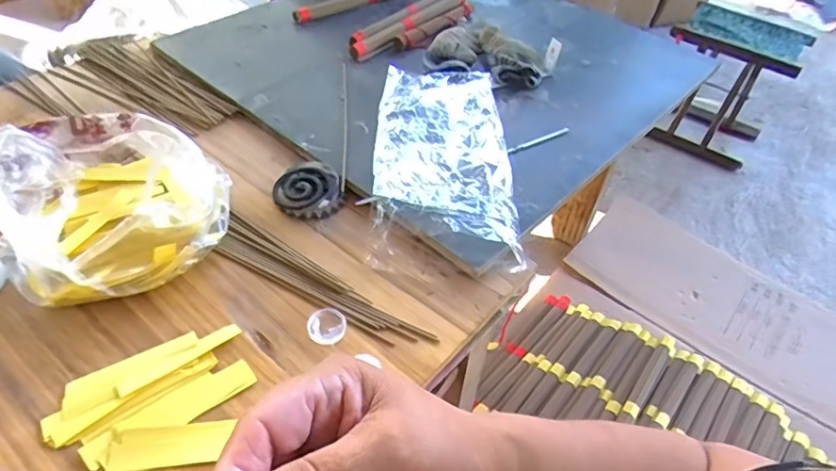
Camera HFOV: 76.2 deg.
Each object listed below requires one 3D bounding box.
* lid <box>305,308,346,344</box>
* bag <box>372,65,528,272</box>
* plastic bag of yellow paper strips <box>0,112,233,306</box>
[{"bbox_3d":[-0.090,0.090,0.532,0.038,0.009,0.037,3,46,-3],"label":"lid"},{"bbox_3d":[0.032,-0.112,0.700,0.175,0.035,0.377,3,46,-2],"label":"bag"},{"bbox_3d":[-0.333,-0.042,0.579,0.239,0.089,0.228,32,52,23],"label":"plastic bag of yellow paper strips"}]

